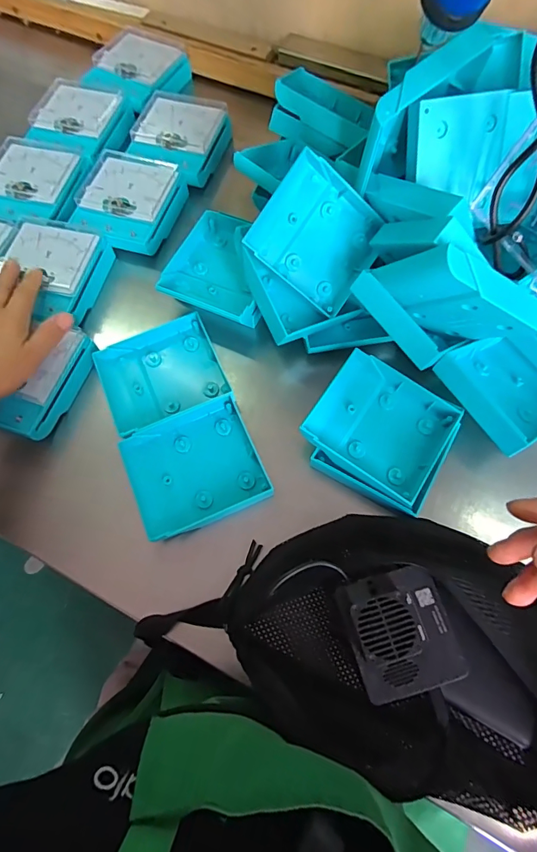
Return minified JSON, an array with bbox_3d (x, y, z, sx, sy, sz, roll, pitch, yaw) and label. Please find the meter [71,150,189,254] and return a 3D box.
[{"bbox_3d":[-0.166,-0.261,0.509,0.106,0.033,0.123,15,70,8],"label":"meter"}]

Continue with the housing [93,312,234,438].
[{"bbox_3d":[-0.107,-0.053,0.438,0.115,0.025,0.100,-26,70,-8],"label":"housing"}]

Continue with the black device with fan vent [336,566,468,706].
[{"bbox_3d":[0.092,0.143,0.302,0.070,0.024,0.077,-16,69,-4],"label":"black device with fan vent"}]

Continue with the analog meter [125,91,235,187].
[{"bbox_3d":[-0.110,-0.362,0.543,0.111,0.032,0.133,15,71,8],"label":"analog meter"}]

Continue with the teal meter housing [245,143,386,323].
[{"bbox_3d":[0.050,-0.182,0.415,0.118,0.019,0.105,32,97,-27],"label":"teal meter housing"}]

